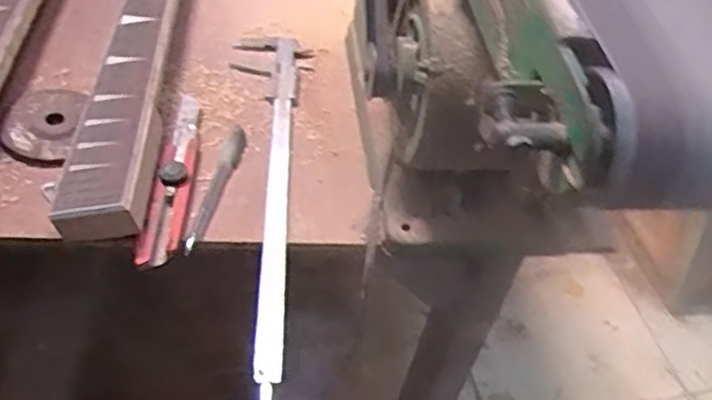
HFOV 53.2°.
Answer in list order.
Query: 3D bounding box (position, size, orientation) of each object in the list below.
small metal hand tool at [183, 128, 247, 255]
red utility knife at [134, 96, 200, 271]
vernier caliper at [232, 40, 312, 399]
[{"bbox_3d":[-0.116,-0.011,0.590,0.018,0.010,0.141,12,48,2],"label":"small metal hand tool"},{"bbox_3d":[-0.152,-0.024,0.592,0.029,0.021,0.194,4,48,-6],"label":"red utility knife"},{"bbox_3d":[-0.079,-0.014,0.605,0.065,0.020,0.417,2,47,-5],"label":"vernier caliper"}]

